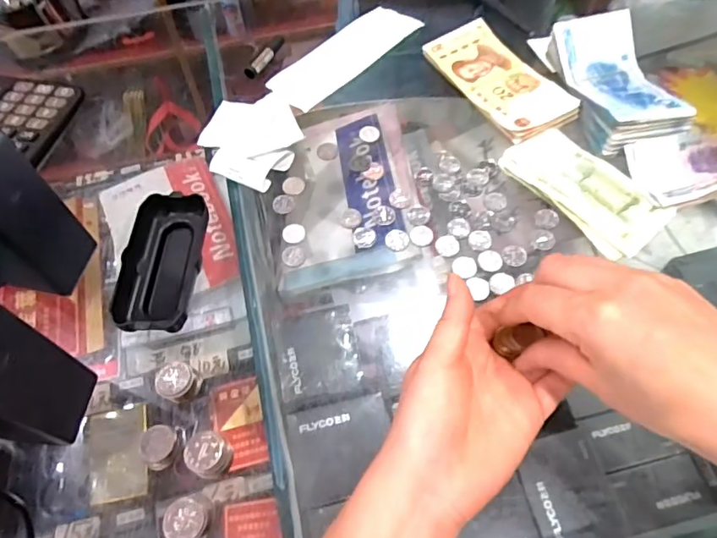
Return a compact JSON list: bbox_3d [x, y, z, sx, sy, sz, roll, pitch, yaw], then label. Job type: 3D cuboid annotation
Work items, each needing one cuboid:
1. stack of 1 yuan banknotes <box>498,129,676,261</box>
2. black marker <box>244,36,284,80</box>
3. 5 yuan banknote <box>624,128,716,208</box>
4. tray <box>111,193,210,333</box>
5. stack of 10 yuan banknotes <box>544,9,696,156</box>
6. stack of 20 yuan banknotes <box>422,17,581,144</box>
[{"bbox_3d":[0.183,-0.067,0.428,0.068,0.008,0.127,-34,65,-17],"label":"stack of 1 yuan banknotes"},{"bbox_3d":[-0.090,-0.208,0.512,0.013,0.012,0.060,24,63,14],"label":"black marker"},{"bbox_3d":[0.294,-0.088,0.423,0.139,0.035,0.062,-9,60,-5],"label":"5 yuan banknote"},{"bbox_3d":[-0.145,-0.003,0.390,0.054,0.024,0.112,-1,60,0],"label":"tray"},{"bbox_3d":[0.228,-0.167,0.466,0.071,0.031,0.138,-9,60,-4],"label":"stack of 10 yuan banknotes"},{"bbox_3d":[0.128,-0.177,0.489,0.072,0.010,0.146,-27,63,-14],"label":"stack of 20 yuan banknotes"}]

